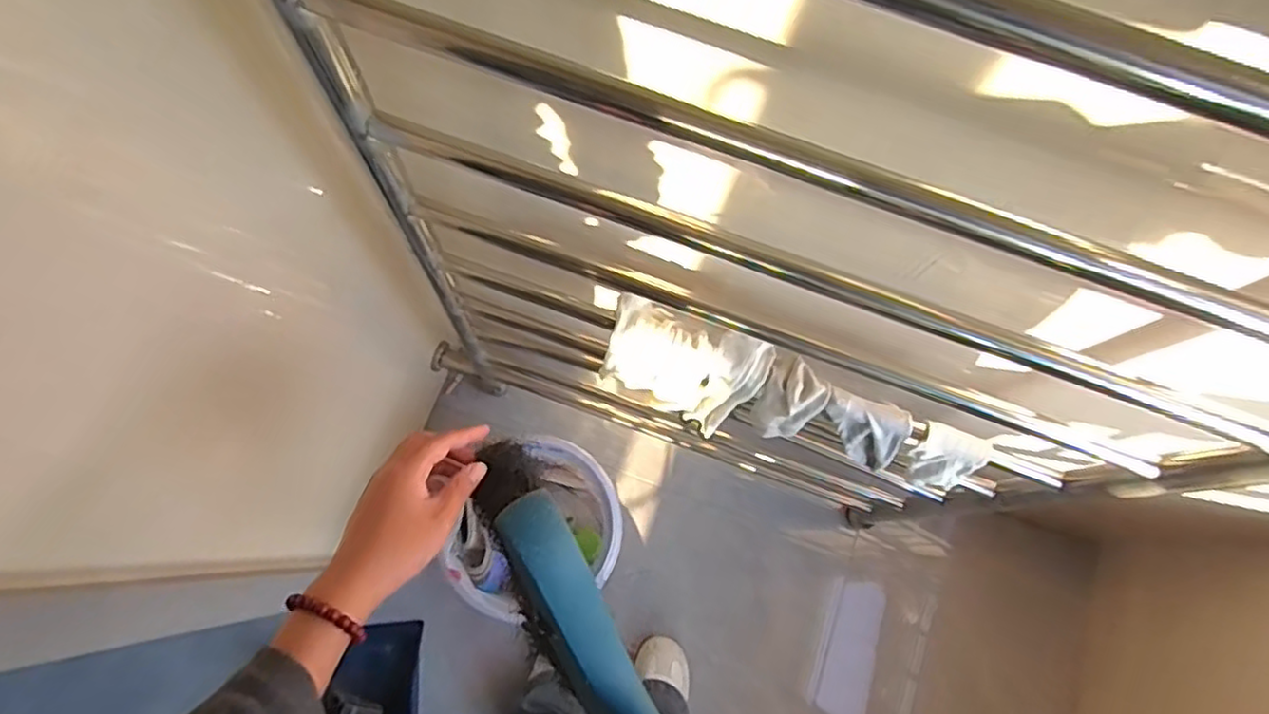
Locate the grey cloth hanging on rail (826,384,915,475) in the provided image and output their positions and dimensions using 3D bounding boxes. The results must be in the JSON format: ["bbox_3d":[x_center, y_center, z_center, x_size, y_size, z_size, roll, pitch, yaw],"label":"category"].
[{"bbox_3d":[0.259,0.083,0.792,0.113,0.117,0.043,24,74,3],"label":"grey cloth hanging on rail"}]

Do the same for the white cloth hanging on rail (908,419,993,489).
[{"bbox_3d":[0.350,0.119,0.791,0.078,0.138,0.034,22,74,2],"label":"white cloth hanging on rail"}]

